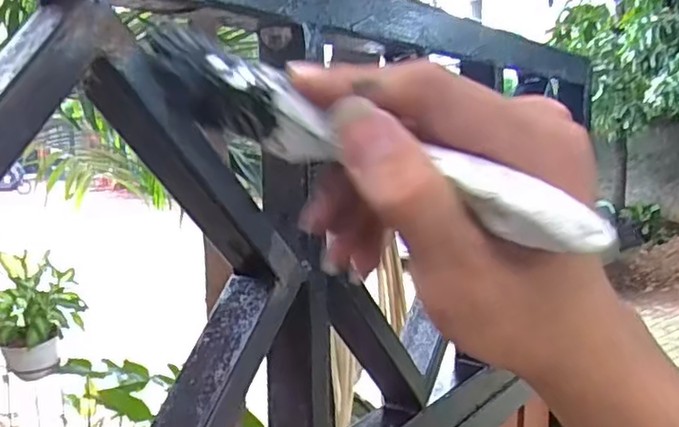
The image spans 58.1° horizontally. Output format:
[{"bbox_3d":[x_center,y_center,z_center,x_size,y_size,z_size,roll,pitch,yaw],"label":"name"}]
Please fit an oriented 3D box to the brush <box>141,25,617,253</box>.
[{"bbox_3d":[0.000,-0.025,0.201,0.171,0.030,0.015,25,19,24],"label":"brush"}]

